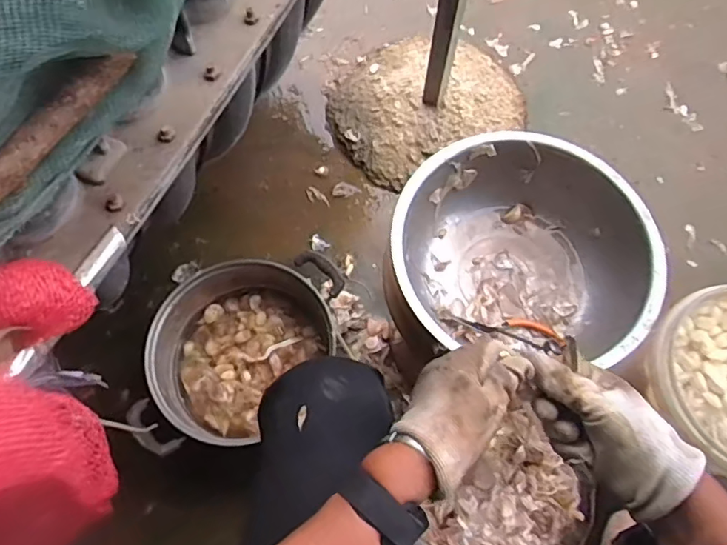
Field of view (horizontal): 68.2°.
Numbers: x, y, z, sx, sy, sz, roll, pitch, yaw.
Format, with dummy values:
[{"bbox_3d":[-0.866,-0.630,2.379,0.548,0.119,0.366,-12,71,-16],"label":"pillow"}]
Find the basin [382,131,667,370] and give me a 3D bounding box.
[{"bbox_3d":[0.198,-0.025,0.680,0.308,0.119,0.274,5,69,2],"label":"basin"}]

